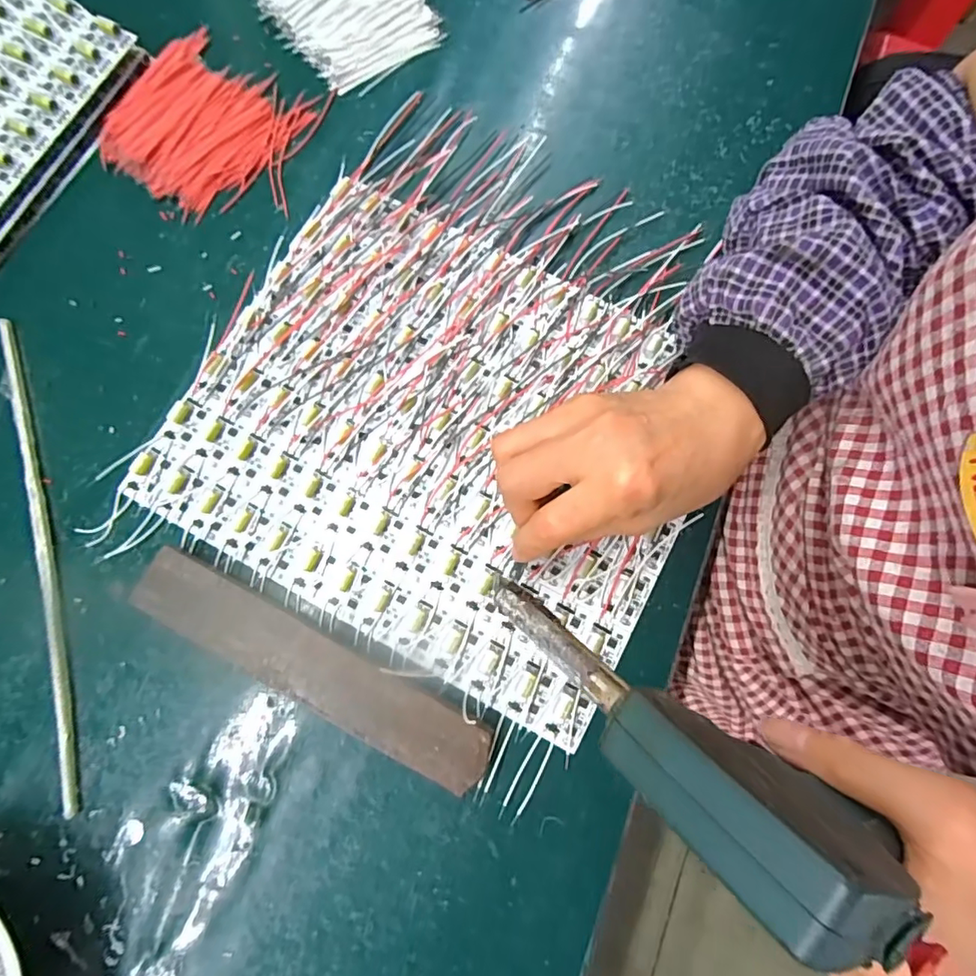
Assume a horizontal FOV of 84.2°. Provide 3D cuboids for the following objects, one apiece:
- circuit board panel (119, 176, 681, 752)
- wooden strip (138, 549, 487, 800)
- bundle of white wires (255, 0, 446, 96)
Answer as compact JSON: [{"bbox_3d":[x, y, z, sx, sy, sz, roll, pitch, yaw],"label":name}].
[{"bbox_3d":[-0.026,-0.037,0.316,0.285,0.009,0.243,28,78,5],"label":"circuit board panel"},{"bbox_3d":[-0.090,0.092,0.281,0.195,0.017,0.036,28,78,6],"label":"wooden strip"},{"bbox_3d":[-0.095,-0.342,0.380,0.108,0.010,0.120,-37,80,-9],"label":"bundle of white wires"}]

